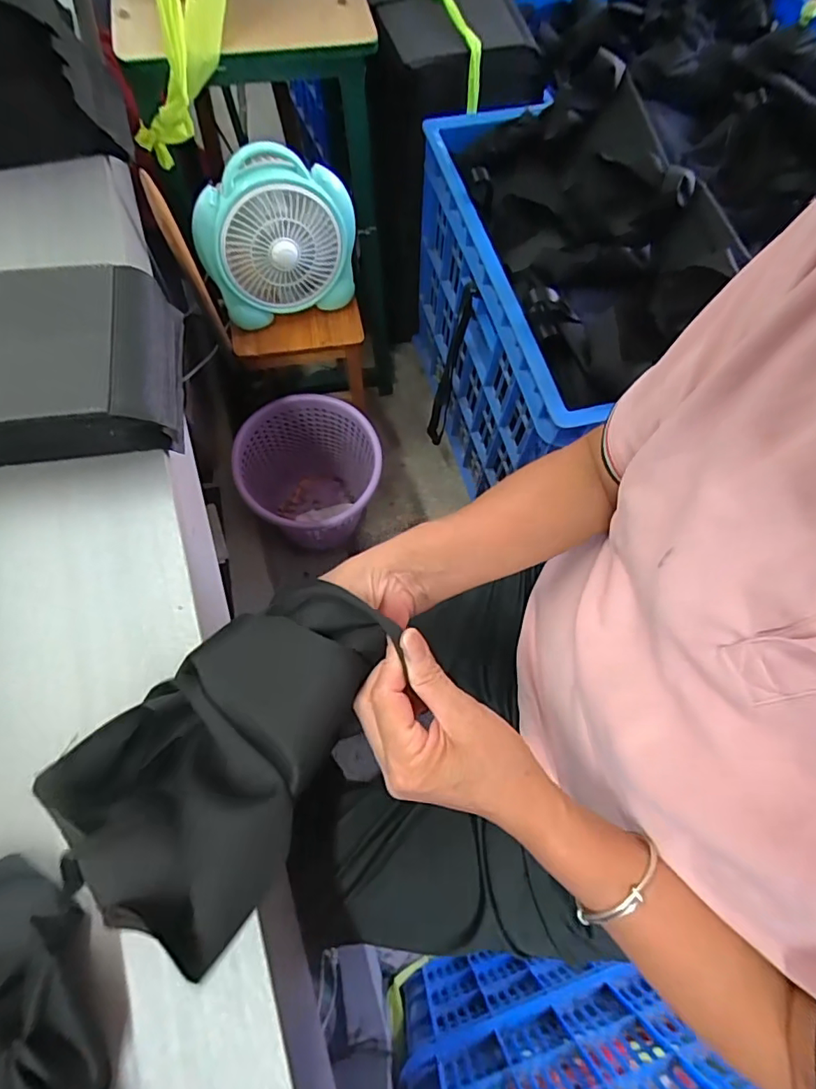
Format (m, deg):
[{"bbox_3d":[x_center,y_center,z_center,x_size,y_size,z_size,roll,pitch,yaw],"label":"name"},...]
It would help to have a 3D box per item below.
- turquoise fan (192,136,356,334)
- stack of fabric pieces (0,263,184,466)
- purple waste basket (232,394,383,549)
[{"bbox_3d":[-0.202,-0.476,0.834,0.244,0.218,0.078,-19,70,-10],"label":"turquoise fan"},{"bbox_3d":[-0.344,-0.144,0.450,0.279,0.075,0.153,-9,69,-6],"label":"stack of fabric pieces"},{"bbox_3d":[-0.192,-0.114,1.118,0.263,0.307,0.264,1,68,-3],"label":"purple waste basket"}]

